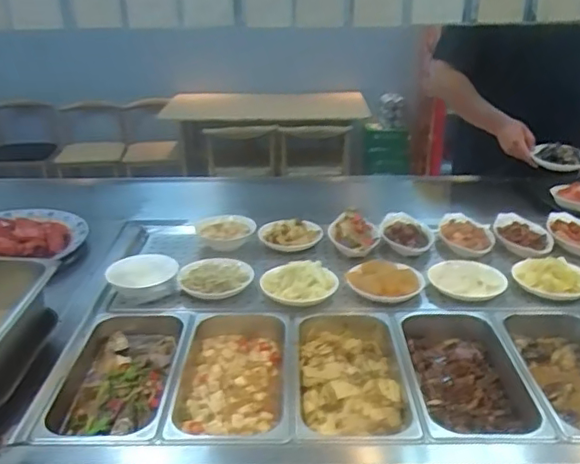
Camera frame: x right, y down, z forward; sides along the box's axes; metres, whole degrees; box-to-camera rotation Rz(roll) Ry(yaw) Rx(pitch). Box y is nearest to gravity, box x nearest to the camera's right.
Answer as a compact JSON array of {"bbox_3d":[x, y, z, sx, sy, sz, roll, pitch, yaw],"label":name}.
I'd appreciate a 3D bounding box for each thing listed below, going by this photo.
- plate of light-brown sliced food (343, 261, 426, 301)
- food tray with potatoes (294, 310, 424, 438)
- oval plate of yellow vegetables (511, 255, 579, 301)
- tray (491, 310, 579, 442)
[{"bbox_3d":[0.184,0.093,1.159,0.142,0.033,0.103,2,24,7],"label":"plate of light-brown sliced food"},{"bbox_3d":[0.097,0.244,0.952,0.175,0.071,0.324,-1,23,0],"label":"food tray with potatoes"},{"bbox_3d":[0.509,0.083,1.151,0.146,0.045,0.109,10,26,25],"label":"oval plate of yellow vegetables"},{"bbox_3d":[0.461,0.241,0.948,0.186,0.084,0.336,0,23,3],"label":"tray"}]

